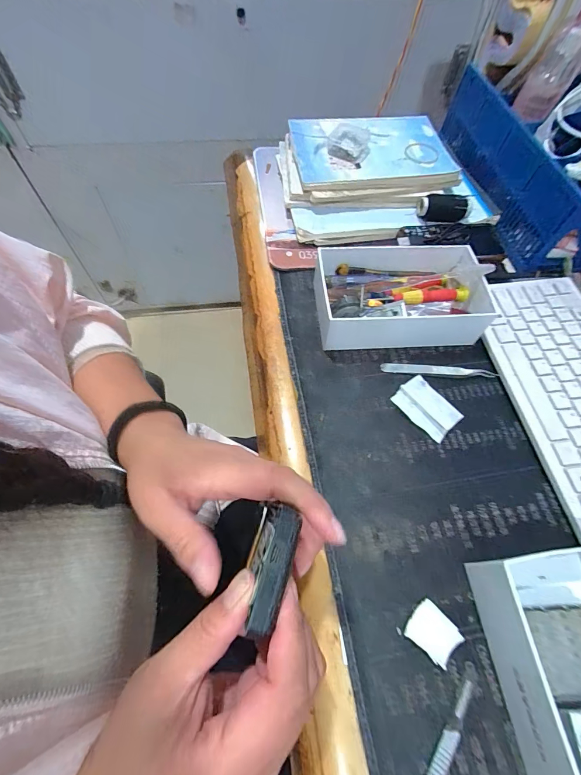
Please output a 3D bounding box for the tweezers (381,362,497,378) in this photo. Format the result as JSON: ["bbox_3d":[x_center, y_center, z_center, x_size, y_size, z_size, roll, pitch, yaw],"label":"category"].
[{"bbox_3d":[0.152,-0.017,0.361,0.115,0.004,0.013,6,63,0],"label":"tweezers"}]

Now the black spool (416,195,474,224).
[{"bbox_3d":[0.191,-0.221,0.433,0.064,0.027,0.022,15,63,5],"label":"black spool"}]

